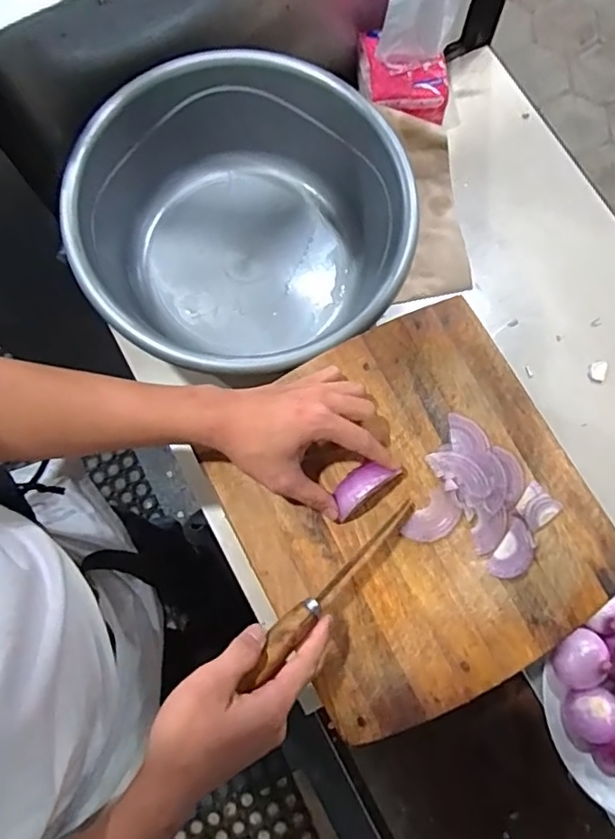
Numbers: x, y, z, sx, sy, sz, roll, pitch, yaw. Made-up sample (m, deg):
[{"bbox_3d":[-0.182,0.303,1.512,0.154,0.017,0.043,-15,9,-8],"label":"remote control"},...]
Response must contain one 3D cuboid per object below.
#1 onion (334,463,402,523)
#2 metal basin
[{"bbox_3d":[0.043,0.056,0.487,0.057,0.029,0.025,-41,80,-7],"label":"onion"},{"bbox_3d":[-0.065,-0.191,0.626,0.317,0.146,0.320,0,78,1],"label":"metal basin"}]

